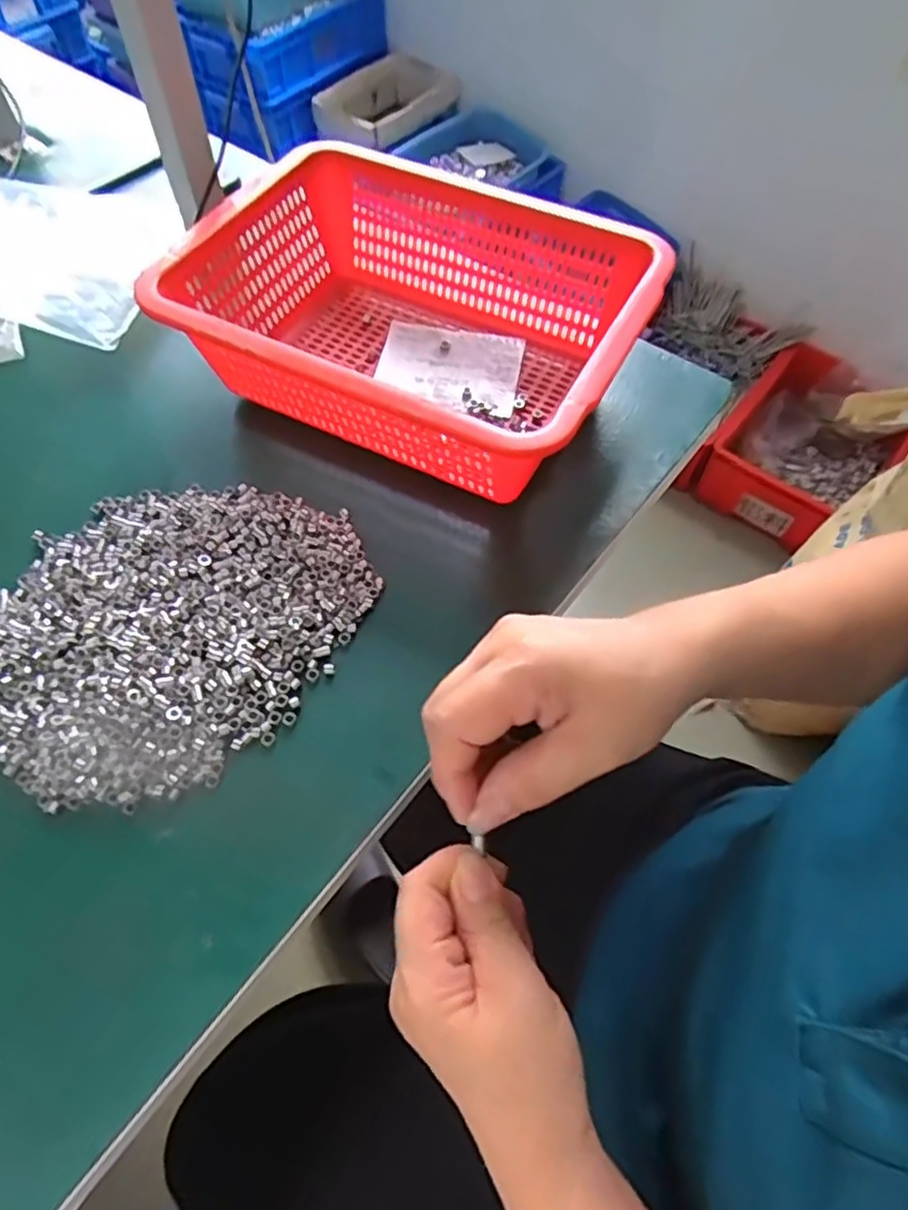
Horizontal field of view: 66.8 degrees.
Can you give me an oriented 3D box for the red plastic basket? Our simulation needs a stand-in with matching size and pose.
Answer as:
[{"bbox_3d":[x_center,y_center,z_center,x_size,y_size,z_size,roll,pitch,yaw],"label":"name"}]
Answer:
[{"bbox_3d":[-0.037,-0.198,0.486,0.314,0.097,0.223,25,62,14],"label":"red plastic basket"}]

